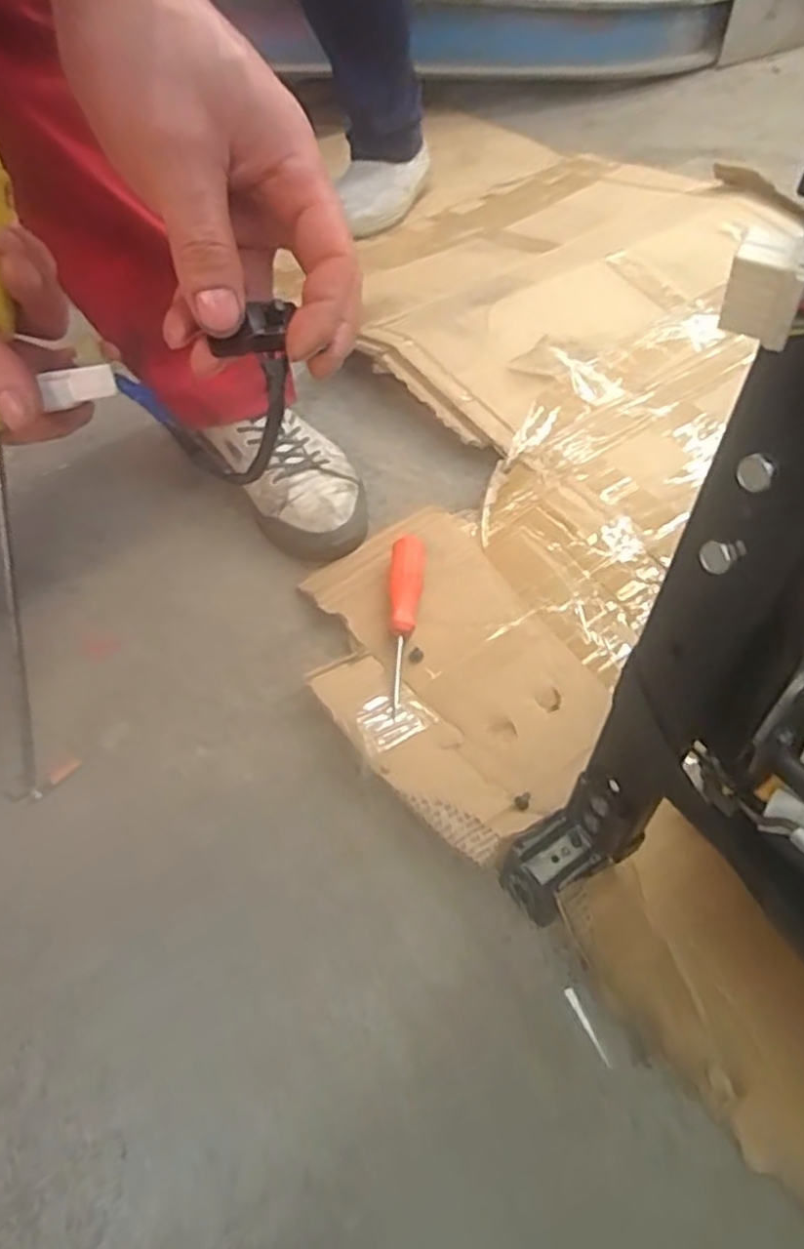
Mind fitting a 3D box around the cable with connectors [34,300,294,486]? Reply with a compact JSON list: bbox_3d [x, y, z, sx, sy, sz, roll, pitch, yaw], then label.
[{"bbox_3d":[-0.103,-0.098,0.331,0.105,0.082,0.025,1,53,-2],"label":"cable with connectors"}]

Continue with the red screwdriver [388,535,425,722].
[{"bbox_3d":[0.001,-0.002,0.617,0.028,0.027,0.164,3,52,2],"label":"red screwdriver"}]

